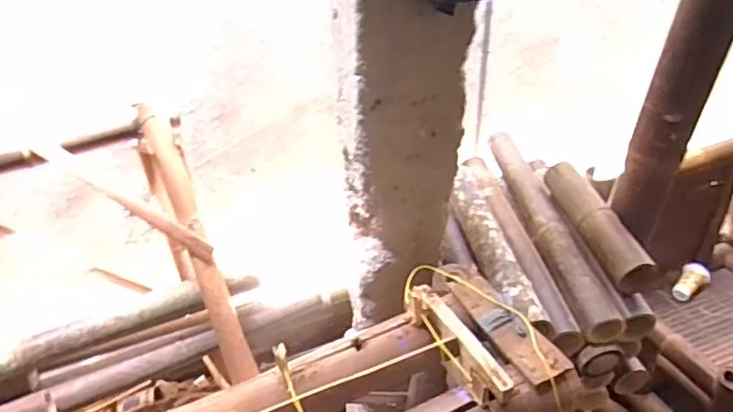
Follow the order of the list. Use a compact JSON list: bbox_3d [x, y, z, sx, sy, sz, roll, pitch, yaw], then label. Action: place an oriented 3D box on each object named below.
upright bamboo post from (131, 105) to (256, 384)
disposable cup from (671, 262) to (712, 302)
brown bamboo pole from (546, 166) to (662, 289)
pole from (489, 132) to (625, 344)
[{"bbox_3d":[-0.341,0.082,1.213,0.060,0.598,0.054,-22,14,-26],"label":"upright bamboo post"},{"bbox_3d":[0.908,0.214,1.663,0.070,0.070,0.111,26,45,29],"label":"disposable cup"},{"bbox_3d":[0.419,0.019,1.094,0.061,0.058,0.333,-6,39,-7],"label":"brown bamboo pole"},{"bbox_3d":[0.346,0.021,1.174,0.070,0.061,0.563,-5,39,-7],"label":"pole"}]

